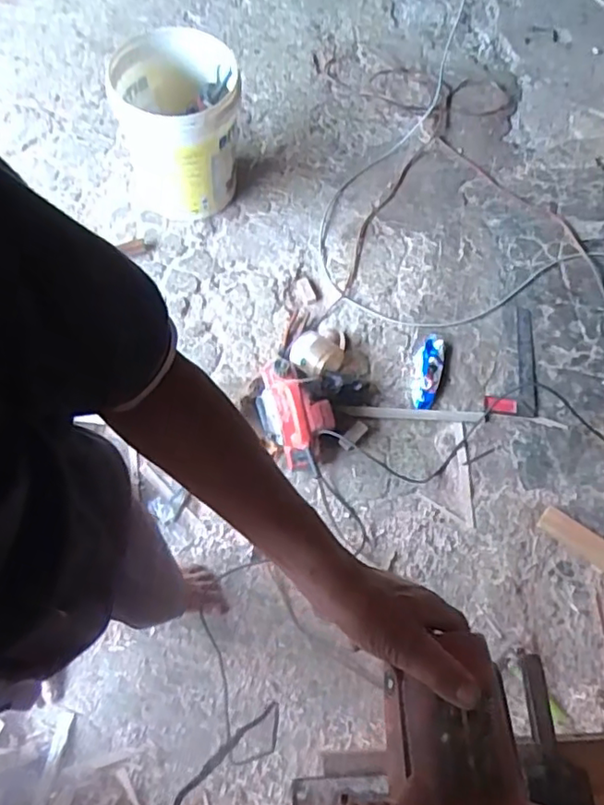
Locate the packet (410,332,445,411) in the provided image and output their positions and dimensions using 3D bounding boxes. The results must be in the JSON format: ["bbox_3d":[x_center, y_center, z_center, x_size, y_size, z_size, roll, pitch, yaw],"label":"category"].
[{"bbox_3d":[0.304,-0.076,1.477,0.071,0.015,0.203,10,70,6],"label":"packet"}]

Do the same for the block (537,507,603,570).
[{"bbox_3d":[0.604,0.298,1.299,0.189,0.011,0.055,36,74,14],"label":"block"}]

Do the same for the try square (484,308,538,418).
[{"bbox_3d":[0.522,-0.108,1.491,0.117,0.024,0.300,8,69,5],"label":"try square"}]

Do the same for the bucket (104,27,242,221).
[{"bbox_3d":[-0.309,-0.703,1.569,0.322,0.337,0.307,-1,69,2],"label":"bucket"}]

